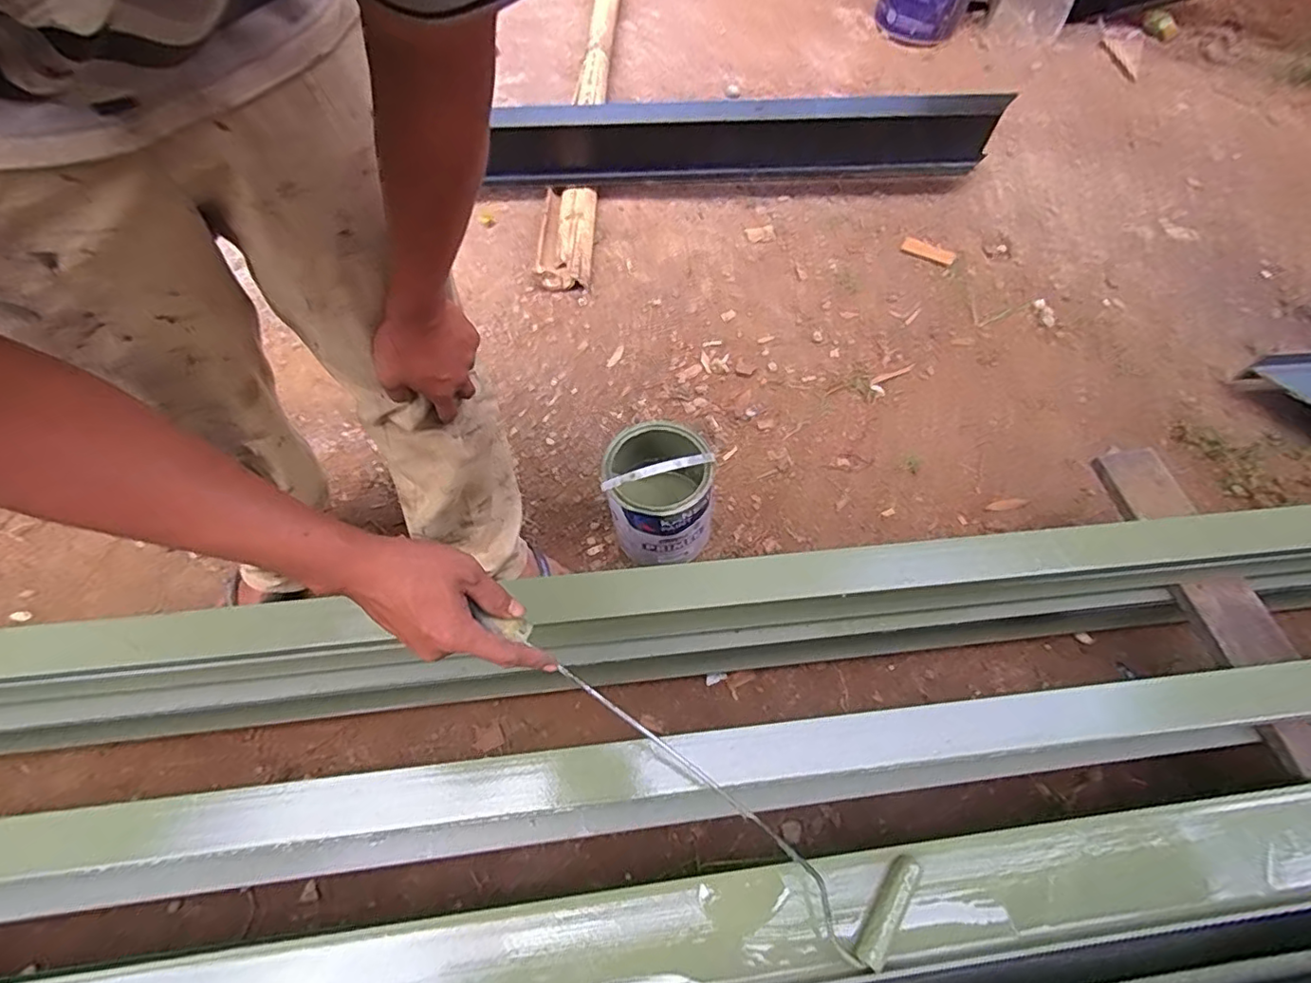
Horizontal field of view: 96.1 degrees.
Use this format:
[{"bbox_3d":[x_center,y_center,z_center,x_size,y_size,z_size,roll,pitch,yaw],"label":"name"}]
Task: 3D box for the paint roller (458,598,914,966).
[{"bbox_3d":[0.047,0.253,0.532,0.490,0.023,0.102,41,64,-8],"label":"paint roller"}]

